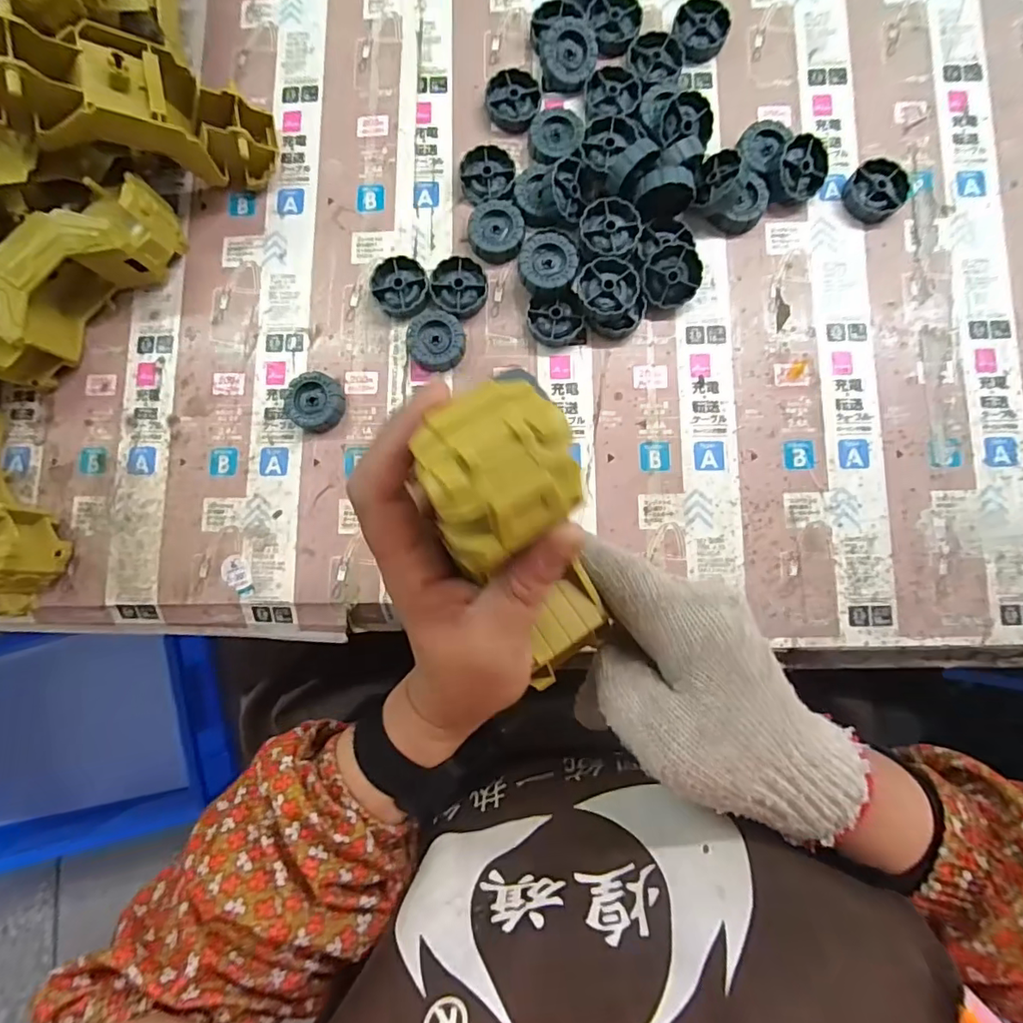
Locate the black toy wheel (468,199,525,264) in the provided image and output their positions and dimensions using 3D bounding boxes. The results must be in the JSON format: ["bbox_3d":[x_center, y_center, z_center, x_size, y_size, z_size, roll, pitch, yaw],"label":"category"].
[{"bbox_3d":[-0.010,-0.190,0.364,0.036,0.012,0.041,0,84,2],"label":"black toy wheel"}]

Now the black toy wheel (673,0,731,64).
[{"bbox_3d":[0.135,-0.341,0.381,0.039,0.012,0.046,10,85,3],"label":"black toy wheel"}]

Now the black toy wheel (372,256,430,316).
[{"bbox_3d":[-0.075,-0.151,0.362,0.036,0.011,0.041,-33,84,-1],"label":"black toy wheel"}]

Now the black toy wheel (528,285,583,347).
[{"bbox_3d":[0.030,-0.130,0.362,0.036,0.015,0.035,0,84,2],"label":"black toy wheel"}]

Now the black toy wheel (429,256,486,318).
[{"bbox_3d":[-0.036,-0.153,0.366,0.037,0.011,0.041,-1,84,2],"label":"black toy wheel"}]

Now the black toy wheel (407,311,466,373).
[{"bbox_3d":[-0.051,-0.115,0.362,0.039,0.013,0.038,0,84,2],"label":"black toy wheel"}]

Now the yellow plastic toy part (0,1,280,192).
[{"bbox_3d":[-0.237,-0.253,0.325,0.173,0.048,0.063,-5,82,-36],"label":"yellow plastic toy part"}]

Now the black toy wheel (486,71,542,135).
[{"bbox_3d":[0.001,-0.288,0.374,0.036,0.012,0.039,0,84,2],"label":"black toy wheel"}]

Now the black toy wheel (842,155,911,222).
[{"bbox_3d":[0.251,-0.221,0.367,0.037,0.012,0.040,0,84,2],"label":"black toy wheel"}]

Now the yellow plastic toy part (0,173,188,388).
[{"bbox_3d":[-0.292,-0.153,0.356,0.160,0.056,0.052,-44,84,-2],"label":"yellow plastic toy part"}]

